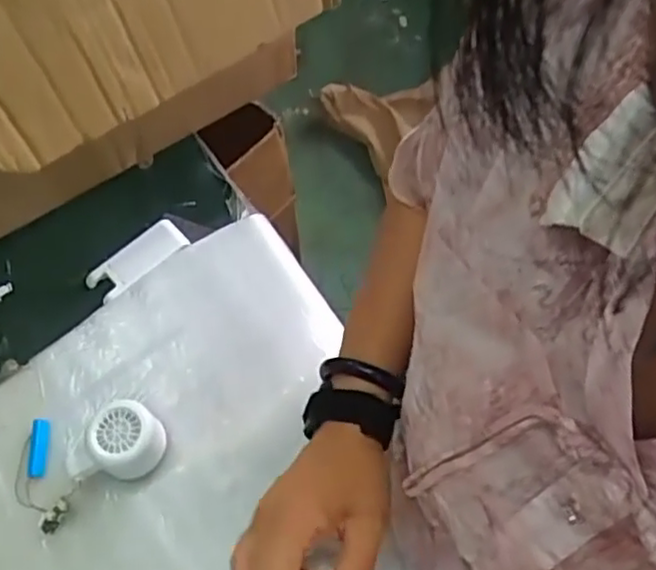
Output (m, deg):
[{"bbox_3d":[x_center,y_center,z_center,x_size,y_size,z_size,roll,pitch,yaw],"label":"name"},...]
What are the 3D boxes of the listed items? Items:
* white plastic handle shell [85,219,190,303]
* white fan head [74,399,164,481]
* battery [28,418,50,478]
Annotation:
[{"bbox_3d":[-0.195,-0.029,0.682,0.102,0.011,0.045,-37,71,-16],"label":"white plastic handle shell"},{"bbox_3d":[-0.173,0.133,0.575,0.063,0.051,0.057,-3,66,-2],"label":"white fan head"},{"bbox_3d":[-0.258,0.146,0.601,0.015,0.011,0.052,-6,66,-3],"label":"battery"}]

